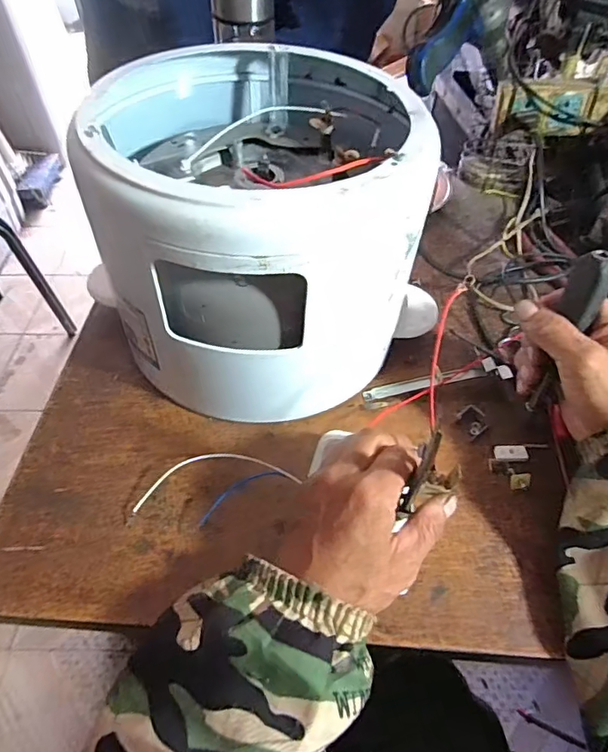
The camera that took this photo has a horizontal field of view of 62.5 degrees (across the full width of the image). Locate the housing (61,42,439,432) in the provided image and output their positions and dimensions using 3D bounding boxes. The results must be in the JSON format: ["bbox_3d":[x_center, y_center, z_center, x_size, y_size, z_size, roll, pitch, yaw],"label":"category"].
[{"bbox_3d":[-0.035,-0.126,0.426,0.237,0.205,0.261,-15,52,-12],"label":"housing"}]

